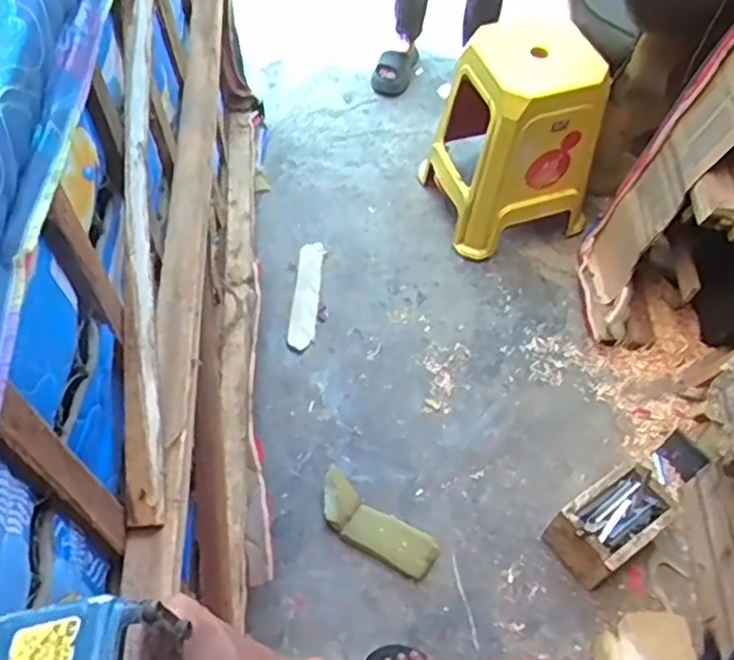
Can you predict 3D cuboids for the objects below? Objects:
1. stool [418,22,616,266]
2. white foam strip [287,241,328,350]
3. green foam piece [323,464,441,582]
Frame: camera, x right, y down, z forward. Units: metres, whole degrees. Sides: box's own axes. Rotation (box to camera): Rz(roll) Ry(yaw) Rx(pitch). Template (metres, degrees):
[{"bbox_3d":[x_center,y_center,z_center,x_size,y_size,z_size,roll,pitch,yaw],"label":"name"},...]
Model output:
[{"bbox_3d":[0.348,-0.488,1.701,0.337,0.587,0.355,-23,63,-14],"label":"stool"},{"bbox_3d":[-0.153,-0.096,1.805,0.066,0.029,0.312,6,60,2],"label":"white foam strip"},{"bbox_3d":[0.011,0.412,1.479,0.277,0.041,0.118,33,64,16],"label":"green foam piece"}]

